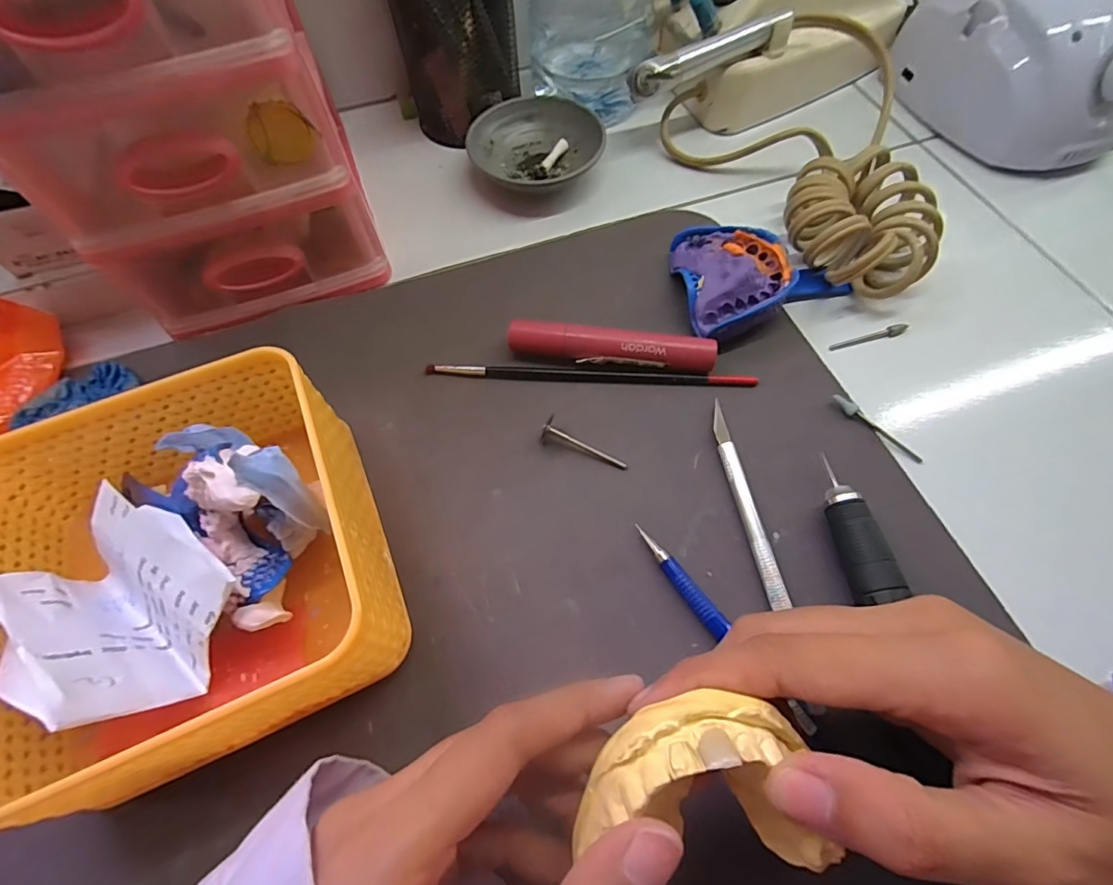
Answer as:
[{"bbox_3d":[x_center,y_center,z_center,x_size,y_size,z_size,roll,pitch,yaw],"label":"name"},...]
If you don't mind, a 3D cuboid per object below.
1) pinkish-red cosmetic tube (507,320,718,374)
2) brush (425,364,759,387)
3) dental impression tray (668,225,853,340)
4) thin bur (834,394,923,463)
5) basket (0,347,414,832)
[{"bbox_3d":[0.028,-0.049,0.263,0.105,0.018,0.015,6,63,6],"label":"pinkish-red cosmetic tube"},{"bbox_3d":[0.017,-0.036,0.264,0.170,0.005,0.007,3,63,4],"label":"brush"},{"bbox_3d":[0.110,-0.099,0.282,0.092,0.027,0.073,-18,63,-7],"label":"dental impression tray"},{"bbox_3d":[0.156,-0.007,0.245,0.006,0.005,0.048,-42,69,-17],"label":"thin bur"},{"bbox_3d":[-0.140,0.049,0.194,0.132,0.066,0.134,-22,64,-9],"label":"basket"}]

